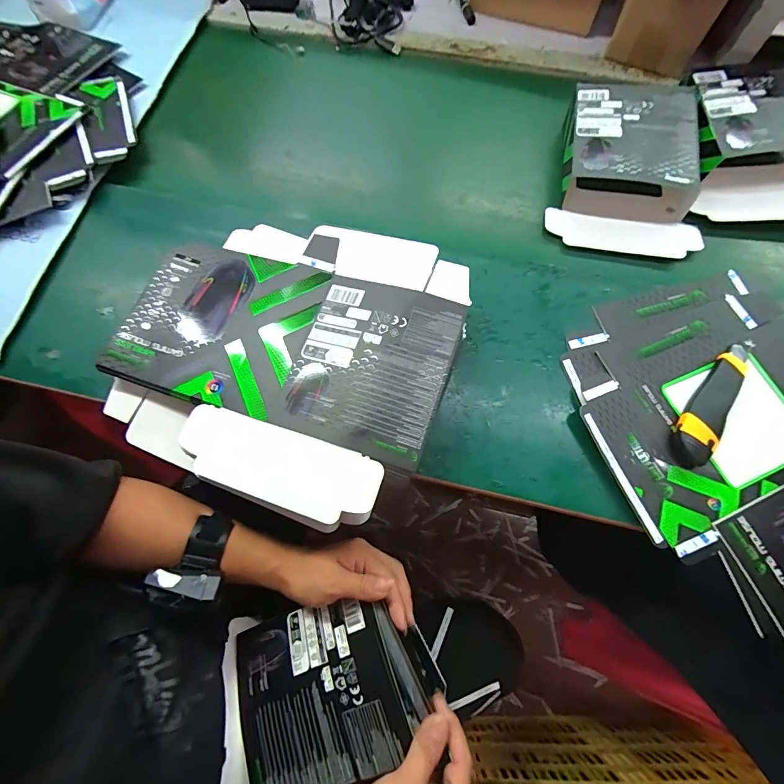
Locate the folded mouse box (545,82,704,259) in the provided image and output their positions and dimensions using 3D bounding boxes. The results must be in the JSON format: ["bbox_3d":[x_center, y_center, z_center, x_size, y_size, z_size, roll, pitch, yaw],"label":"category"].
[{"bbox_3d":[0.327,-0.314,0.512,0.202,0.054,0.262,9,70,4],"label":"folded mouse box"}]

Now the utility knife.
[{"bbox_3d":[0.345,0.009,0.397,0.040,0.017,0.151,40,75,14],"label":"utility knife"}]

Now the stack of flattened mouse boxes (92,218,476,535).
[{"bbox_3d":[-0.122,-0.053,0.411,0.367,0.067,0.318,19,71,8],"label":"stack of flattened mouse boxes"}]

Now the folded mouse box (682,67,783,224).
[{"bbox_3d":[0.506,-0.355,0.518,0.194,0.061,0.242,-1,70,1],"label":"folded mouse box"}]

